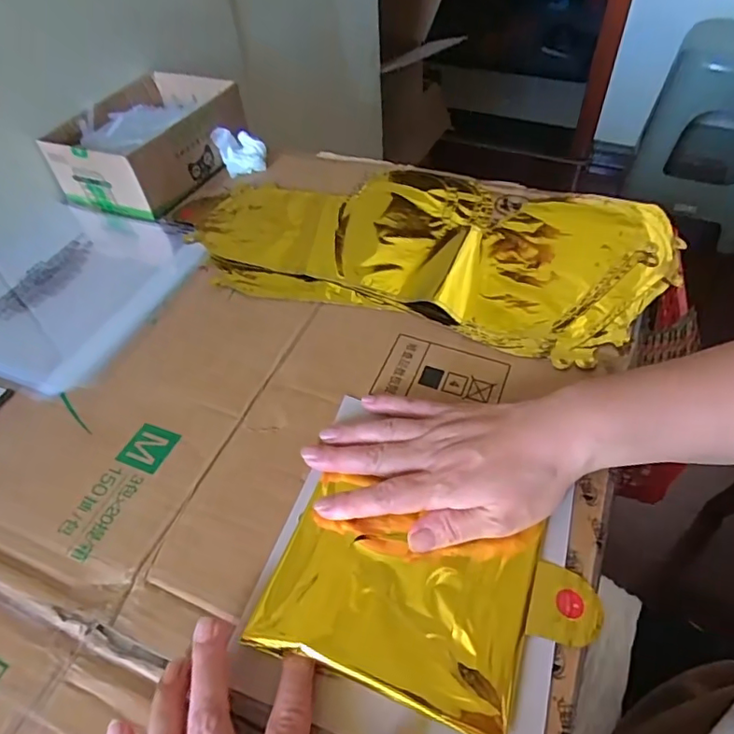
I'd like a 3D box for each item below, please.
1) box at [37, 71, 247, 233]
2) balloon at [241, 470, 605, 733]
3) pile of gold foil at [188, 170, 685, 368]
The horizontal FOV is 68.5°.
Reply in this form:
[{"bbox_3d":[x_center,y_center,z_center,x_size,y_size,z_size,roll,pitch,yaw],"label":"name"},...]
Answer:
[{"bbox_3d":[-0.231,-0.251,0.593,0.147,0.063,0.190,19,54,19],"label":"box"},{"bbox_3d":[0.034,0.127,0.298,0.171,0.017,0.110,13,52,14],"label":"balloon"},{"bbox_3d":[0.052,-0.116,0.500,0.424,0.026,0.217,14,52,16],"label":"pile of gold foil"}]

